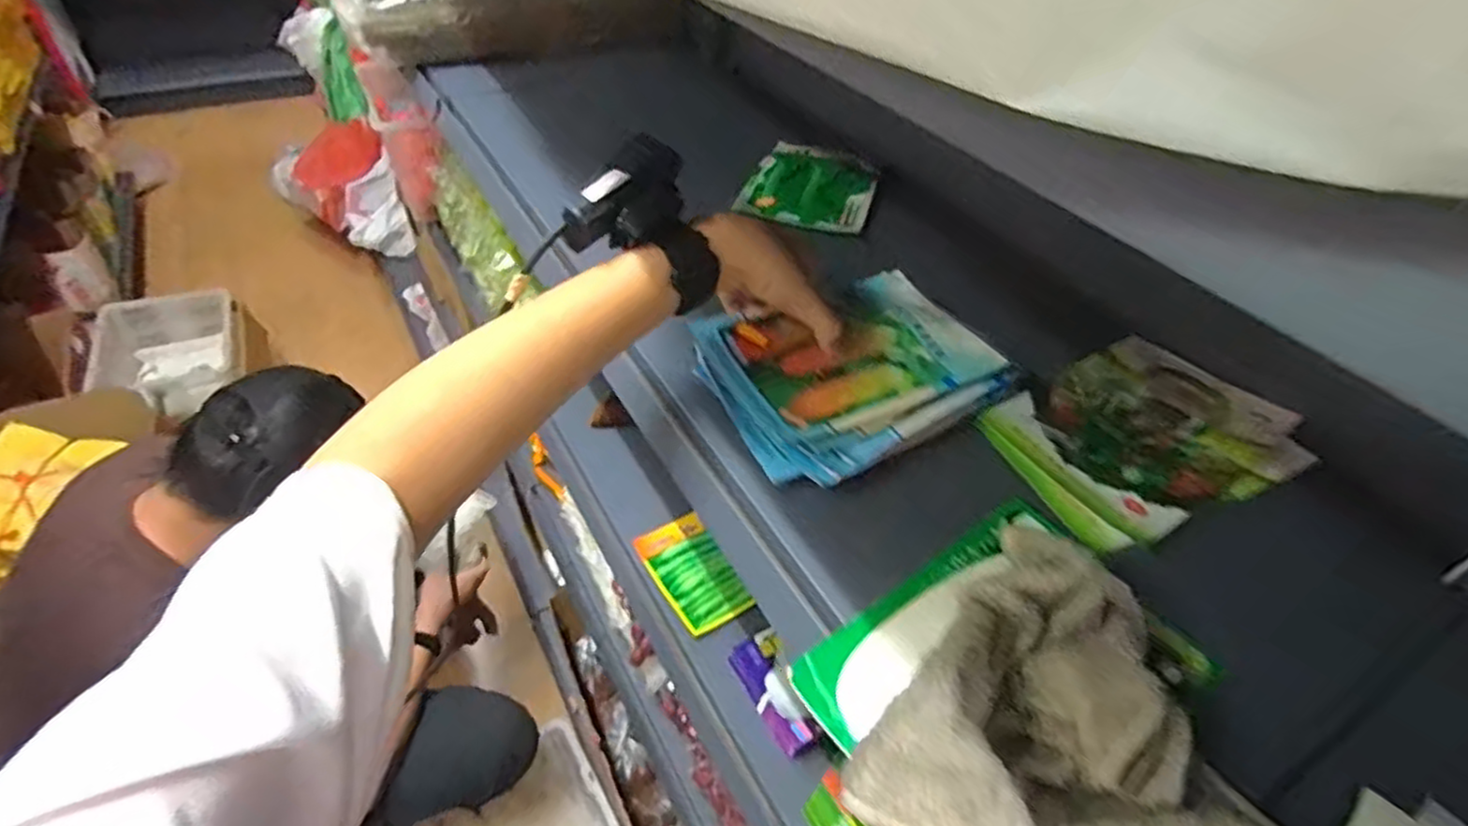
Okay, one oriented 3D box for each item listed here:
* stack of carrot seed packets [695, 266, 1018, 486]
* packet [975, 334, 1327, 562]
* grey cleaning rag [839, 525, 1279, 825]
[{"bbox_3d":[0.076,-0.032,0.453,0.179,0.022,0.138,-19,50,-22],"label":"stack of carrot seed packets"},{"bbox_3d":[0.269,0.011,0.457,0.201,0.011,0.131,-20,50,-23],"label":"packet"},{"bbox_3d":[0.155,0.137,0.280,0.176,0.060,0.130,24,48,18],"label":"grey cleaning rag"}]

